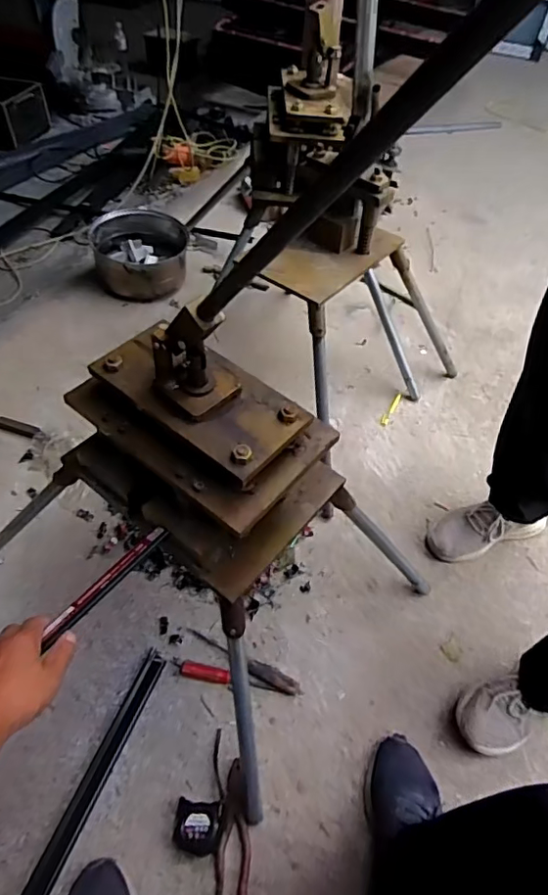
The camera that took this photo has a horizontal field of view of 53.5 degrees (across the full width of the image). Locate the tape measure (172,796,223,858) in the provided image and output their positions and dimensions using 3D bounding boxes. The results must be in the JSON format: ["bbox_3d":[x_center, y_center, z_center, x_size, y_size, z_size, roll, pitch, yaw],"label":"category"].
[{"bbox_3d":[-0.113,0.561,0.803,0.070,0.048,0.065,5,50,1],"label":"tape measure"}]

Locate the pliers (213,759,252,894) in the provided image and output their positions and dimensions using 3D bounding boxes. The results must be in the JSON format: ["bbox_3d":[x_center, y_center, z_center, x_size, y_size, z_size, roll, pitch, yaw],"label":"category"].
[{"bbox_3d":[-0.057,0.573,0.819,0.050,0.025,0.170,5,50,1],"label":"pliers"}]

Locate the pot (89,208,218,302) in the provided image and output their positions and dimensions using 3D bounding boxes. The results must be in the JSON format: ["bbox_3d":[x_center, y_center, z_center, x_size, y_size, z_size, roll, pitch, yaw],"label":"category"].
[{"bbox_3d":[-0.371,-0.584,1.597,0.304,0.142,0.314,2,50,-2],"label":"pot"}]

